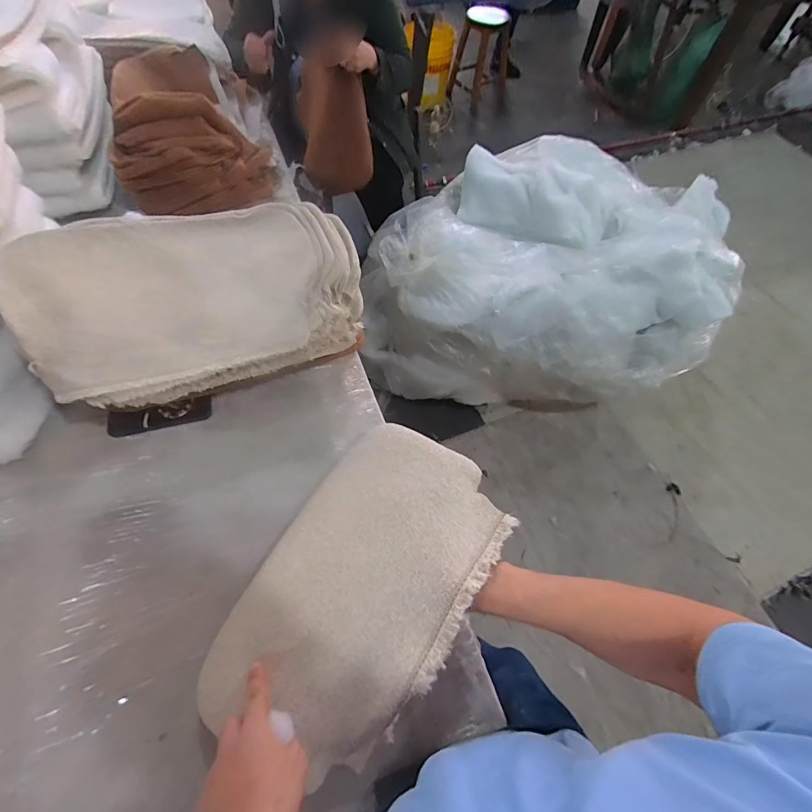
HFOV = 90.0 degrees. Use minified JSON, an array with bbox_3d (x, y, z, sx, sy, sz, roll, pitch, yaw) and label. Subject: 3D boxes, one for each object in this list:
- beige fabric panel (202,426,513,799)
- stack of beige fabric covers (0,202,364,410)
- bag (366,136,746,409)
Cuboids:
[{"bbox_3d":[-0.050,0.218,0.531,0.258,0.070,0.408,30,64,13],"label":"beige fabric panel"},{"bbox_3d":[-0.324,-0.188,0.665,0.485,0.130,0.300,-20,64,-13],"label":"stack of beige fabric covers"},{"bbox_3d":[0.452,-0.535,1.544,1.128,0.561,0.986,9,61,2],"label":"bag"}]

